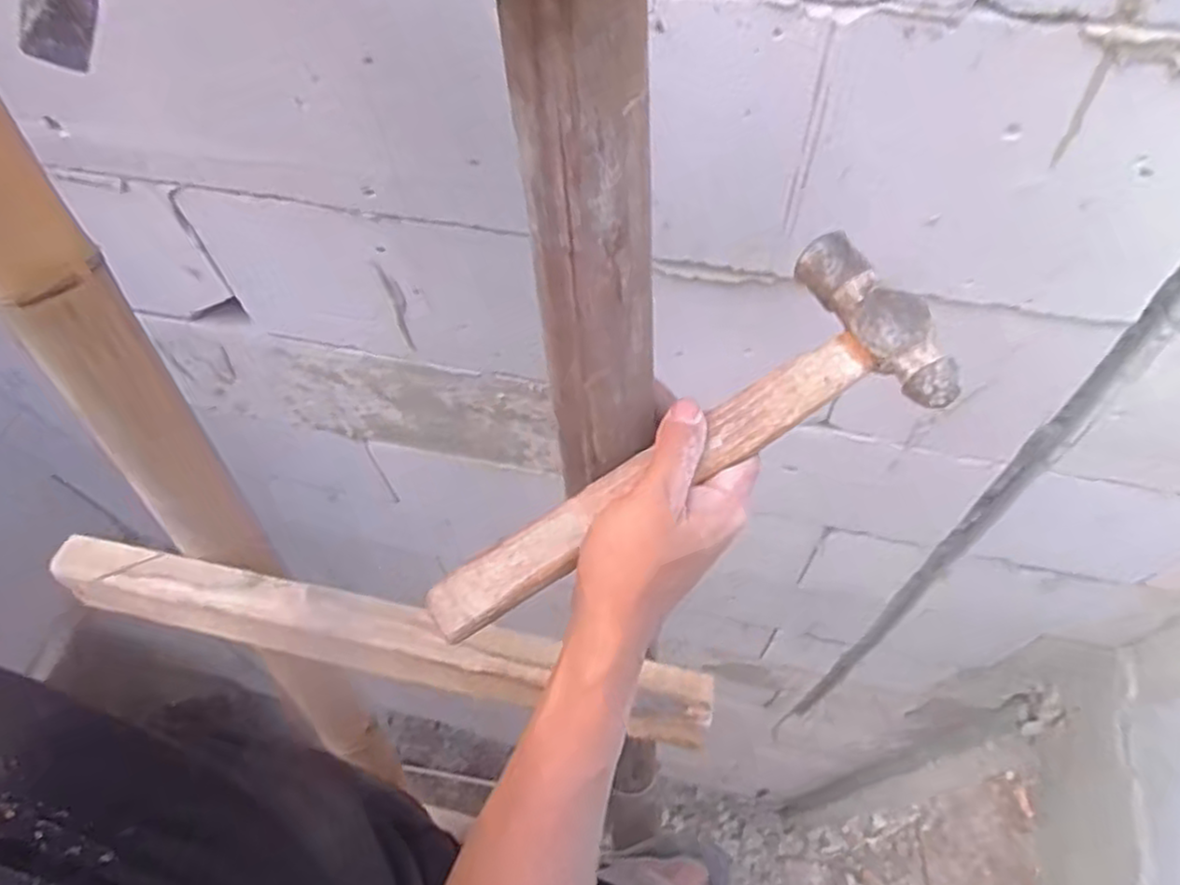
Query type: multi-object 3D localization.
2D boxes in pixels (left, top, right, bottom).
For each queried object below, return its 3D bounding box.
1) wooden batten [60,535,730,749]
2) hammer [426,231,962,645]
[{"bbox_3d":[-0.166,0.146,0.565,0.508,0.037,0.047,10,61,8],"label":"wooden batten"},{"bbox_3d":[0.041,0.006,0.394,0.293,0.024,0.101,-32,62,0],"label":"hammer"}]

